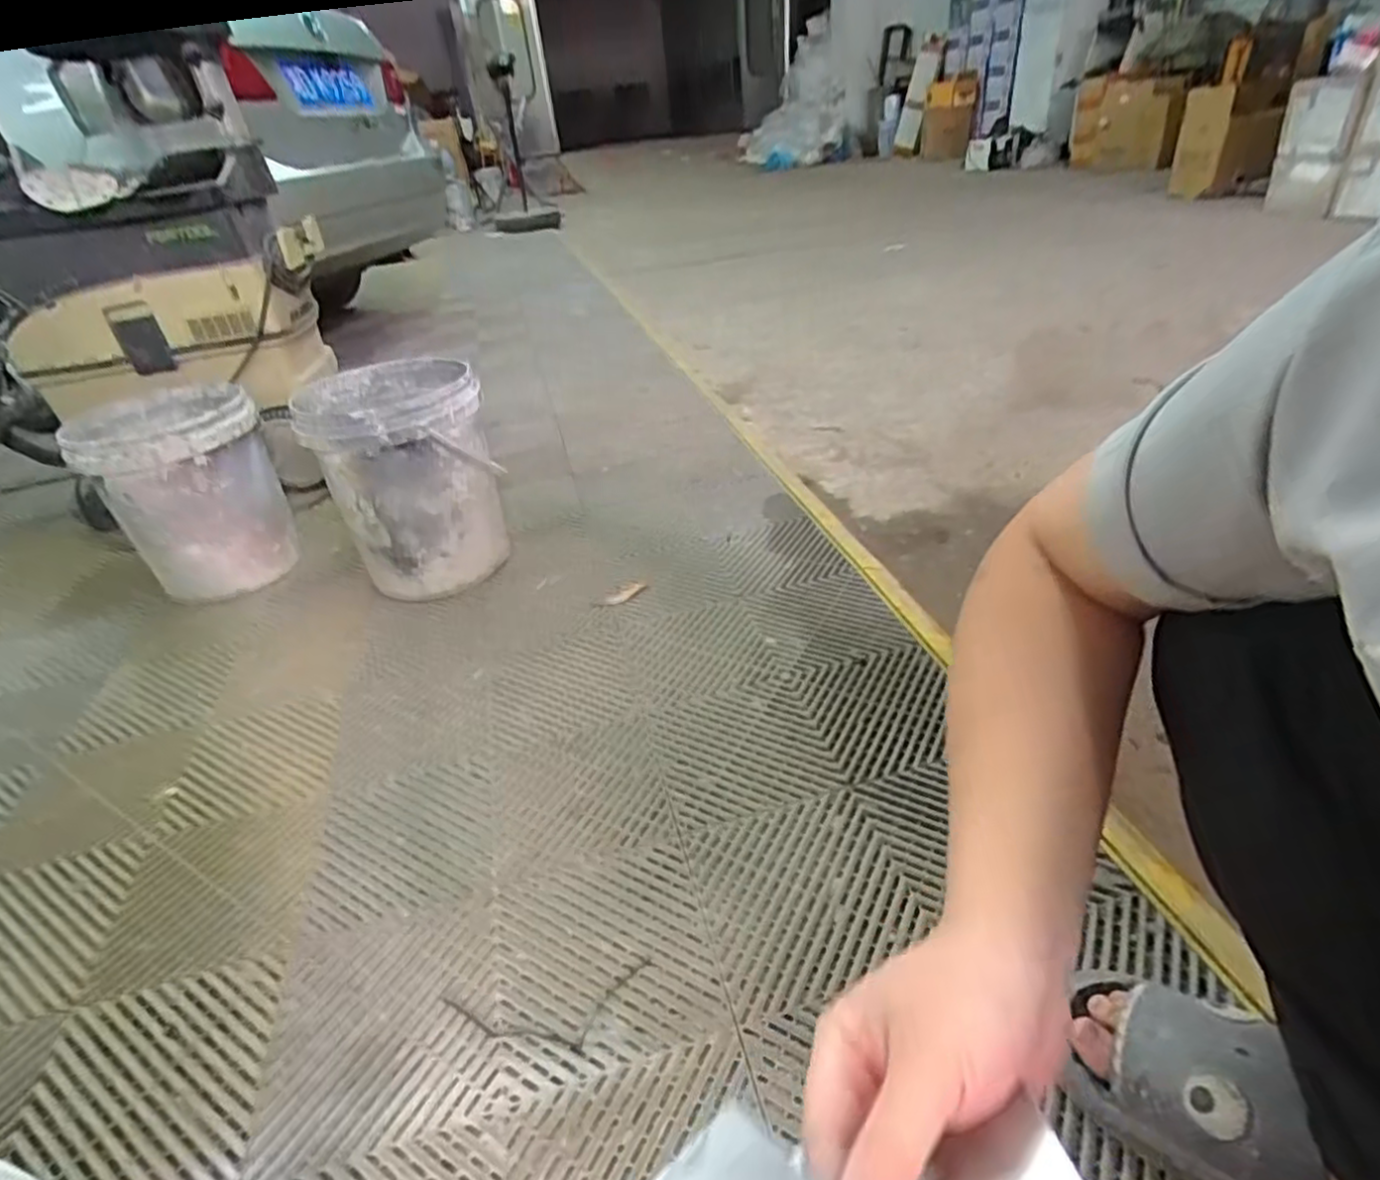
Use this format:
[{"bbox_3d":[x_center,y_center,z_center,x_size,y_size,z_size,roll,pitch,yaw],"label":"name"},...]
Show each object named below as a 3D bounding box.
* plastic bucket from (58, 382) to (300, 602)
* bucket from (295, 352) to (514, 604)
[{"bbox_3d":[-0.897,-0.177,1.273,0.265,0.313,0.277,-31,41,-31],"label":"plastic bucket"},{"bbox_3d":[-0.486,-0.197,1.238,0.266,0.346,0.281,-18,36,-16],"label":"bucket"}]

